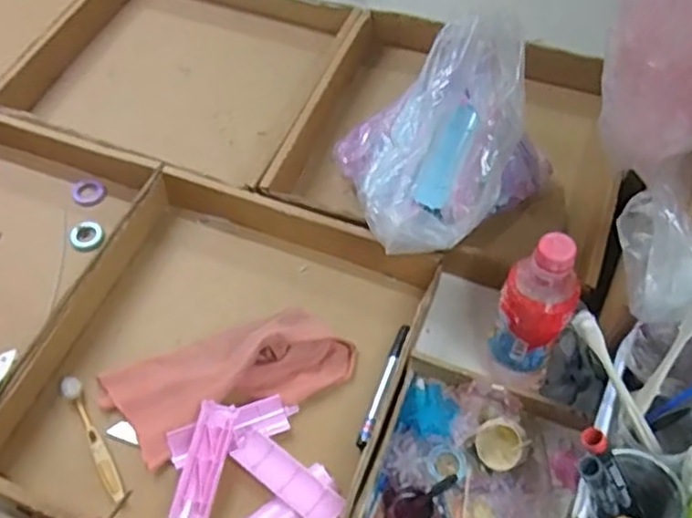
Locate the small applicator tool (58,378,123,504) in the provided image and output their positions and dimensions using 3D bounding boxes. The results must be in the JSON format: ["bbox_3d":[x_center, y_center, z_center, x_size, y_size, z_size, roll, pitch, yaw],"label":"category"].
[{"bbox_3d":[-0.245,0.172,0.651,0.017,0.012,0.140,-28,61,-15],"label":"small applicator tool"}]

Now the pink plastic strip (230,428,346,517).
[{"bbox_3d":[-0.053,0.202,0.618,0.113,0.009,0.035,32,64,20],"label":"pink plastic strip"}]

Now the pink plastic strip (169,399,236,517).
[{"bbox_3d":[-0.133,0.190,0.623,0.036,0.016,0.113,10,59,8],"label":"pink plastic strip"}]

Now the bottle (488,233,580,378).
[{"bbox_3d":[0.163,0.053,0.605,0.066,0.194,0.053,28,63,18],"label":"bottle"}]

